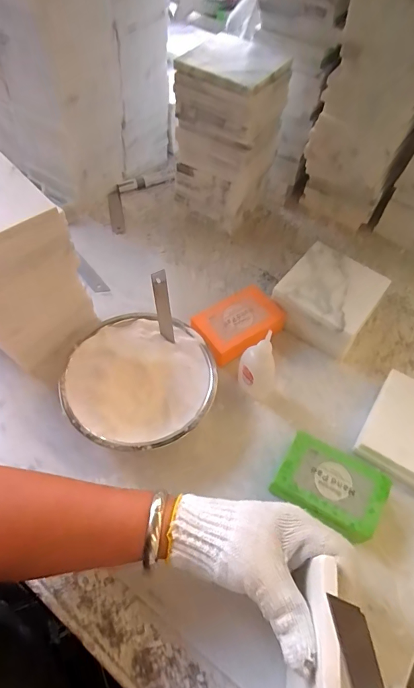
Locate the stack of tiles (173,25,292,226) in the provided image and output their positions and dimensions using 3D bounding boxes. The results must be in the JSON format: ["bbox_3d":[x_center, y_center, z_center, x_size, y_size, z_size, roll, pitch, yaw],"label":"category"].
[{"bbox_3d":[0.030,-0.267,0.541,0.108,0.198,0.117,31,61,14],"label":"stack of tiles"}]

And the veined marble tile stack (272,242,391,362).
[{"bbox_3d":[0.138,-0.049,0.486,0.106,0.065,0.112,33,62,15],"label":"veined marble tile stack"}]

